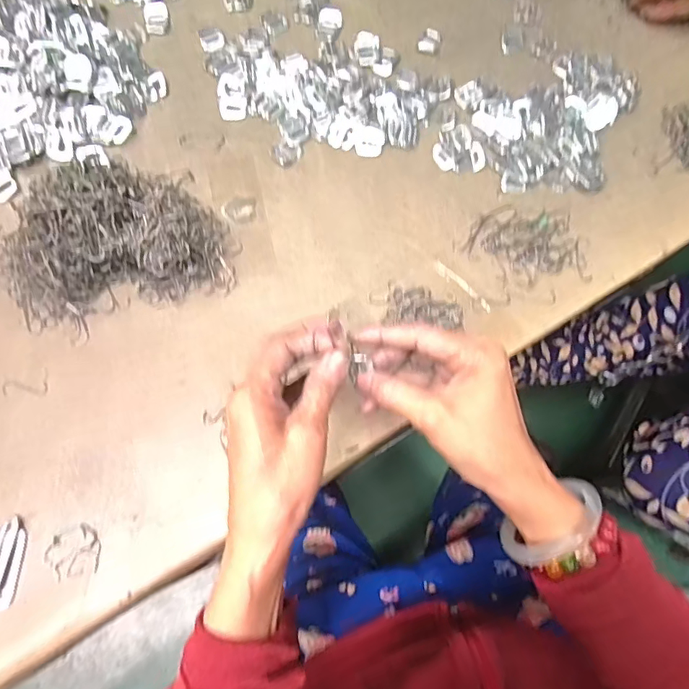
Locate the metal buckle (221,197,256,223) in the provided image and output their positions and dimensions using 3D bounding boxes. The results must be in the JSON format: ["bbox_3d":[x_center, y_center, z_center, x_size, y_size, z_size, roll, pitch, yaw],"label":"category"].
[{"bbox_3d":[-0.101,-0.130,0.476,0.032,0.004,0.027,1,72,-1],"label":"metal buckle"}]

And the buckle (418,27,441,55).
[{"bbox_3d":[0.093,-0.333,0.542,0.021,0.004,0.030,19,73,5],"label":"buckle"}]

